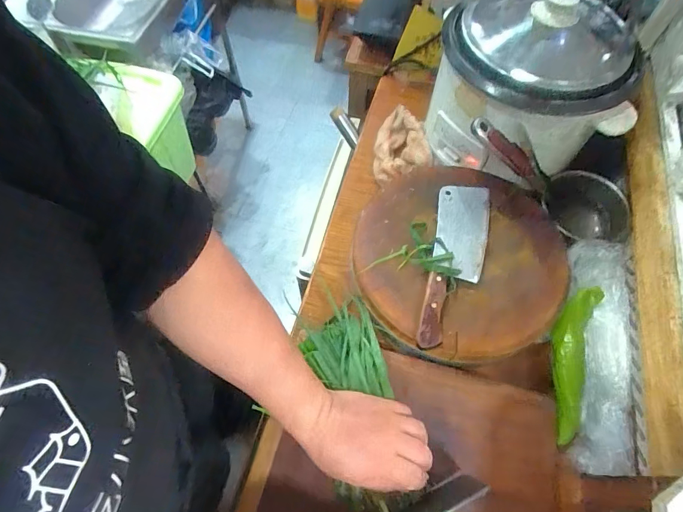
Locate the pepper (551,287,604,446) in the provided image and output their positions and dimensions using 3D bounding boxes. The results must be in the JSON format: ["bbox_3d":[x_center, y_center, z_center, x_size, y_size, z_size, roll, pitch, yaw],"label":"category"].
[{"bbox_3d":[0.318,0.140,0.567,0.060,0.035,0.224,21,64,10],"label":"pepper"}]

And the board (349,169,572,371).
[{"bbox_3d":[0.170,0.001,0.593,0.285,0.059,0.300,0,62,-1],"label":"board"}]

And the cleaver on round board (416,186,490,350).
[{"bbox_3d":[0.160,0.007,0.566,0.073,0.022,0.260,13,62,6],"label":"cleaver on round board"}]

